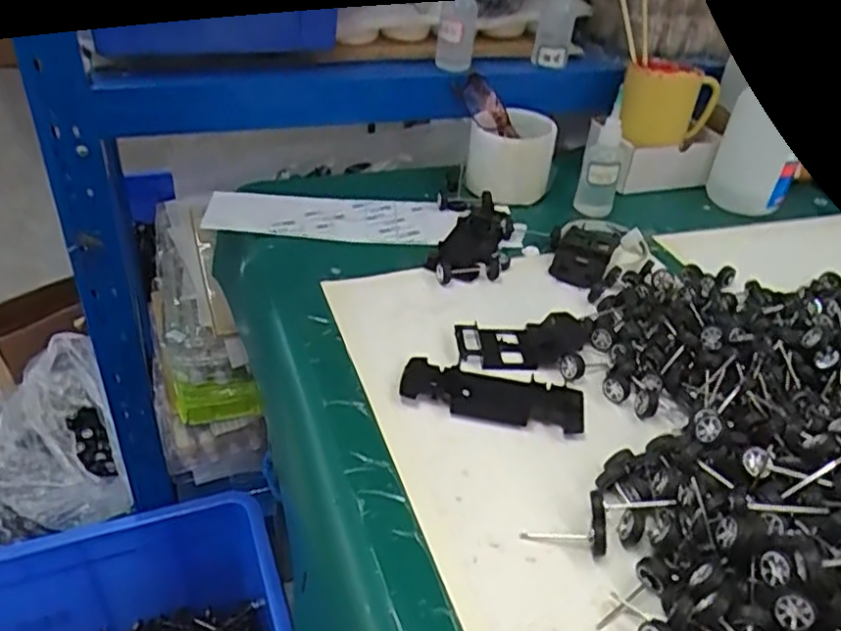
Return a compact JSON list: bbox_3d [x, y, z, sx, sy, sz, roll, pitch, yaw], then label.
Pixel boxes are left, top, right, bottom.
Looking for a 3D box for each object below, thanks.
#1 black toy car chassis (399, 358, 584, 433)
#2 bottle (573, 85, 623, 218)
[{"bbox_3d":[0.050,0.053,0.473,0.123,0.009,0.045,10,37,7],"label":"black toy car chassis"},{"bbox_3d":[0.183,-0.158,0.686,0.038,0.113,0.035,15,38,13],"label":"bottle"}]

